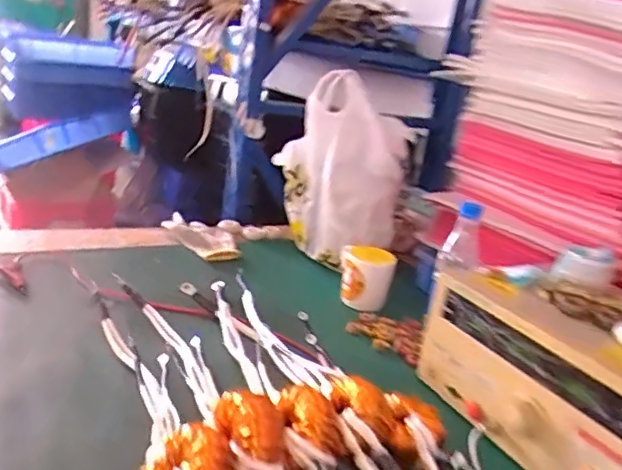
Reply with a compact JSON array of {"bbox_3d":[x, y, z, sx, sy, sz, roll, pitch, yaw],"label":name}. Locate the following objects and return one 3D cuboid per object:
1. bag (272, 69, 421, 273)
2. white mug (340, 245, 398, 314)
[{"bbox_3d":[0.059,-0.124,1.176,0.253,0.329,0.204,8,18,2],"label":"bag"},{"bbox_3d":[0.094,0.074,1.039,0.093,0.093,0.089,10,18,6],"label":"white mug"}]

